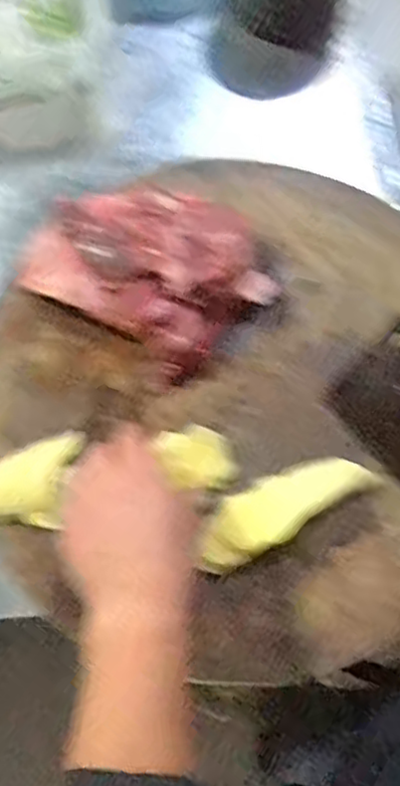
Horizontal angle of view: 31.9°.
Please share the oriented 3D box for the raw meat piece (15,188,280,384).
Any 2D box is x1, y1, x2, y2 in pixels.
[{"bbox_3d":[-0.046,-0.119,0.606,0.199,0.050,0.163,35,75,11],"label":"raw meat piece"}]

